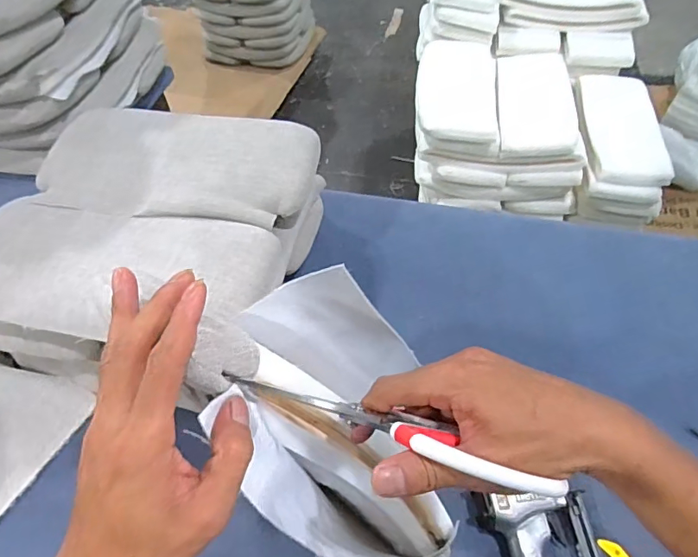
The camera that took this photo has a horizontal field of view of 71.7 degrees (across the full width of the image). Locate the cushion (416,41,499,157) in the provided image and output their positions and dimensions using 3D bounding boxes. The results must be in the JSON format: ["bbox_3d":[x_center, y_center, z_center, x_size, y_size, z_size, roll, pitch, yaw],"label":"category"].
[{"bbox_3d":[0.331,-0.573,1.498,0.247,0.066,0.491,5,55,6],"label":"cushion"}]

